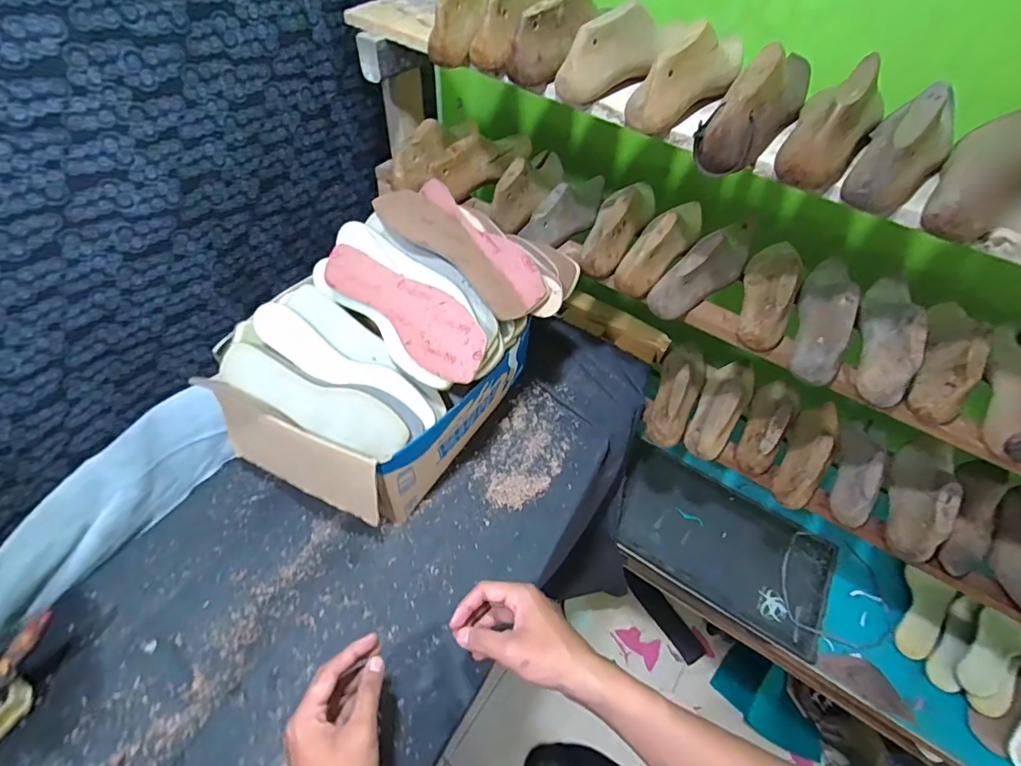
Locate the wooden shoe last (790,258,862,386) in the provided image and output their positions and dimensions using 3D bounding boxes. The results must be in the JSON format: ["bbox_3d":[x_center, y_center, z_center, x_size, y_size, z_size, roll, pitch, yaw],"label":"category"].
[{"bbox_3d":[0.428,-0.107,0.639,0.055,0.081,0.233,23,54,13],"label":"wooden shoe last"}]

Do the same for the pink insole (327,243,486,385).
[{"bbox_3d":[-0.131,-0.090,0.577,0.243,0.014,0.084,35,97,14],"label":"pink insole"}]

